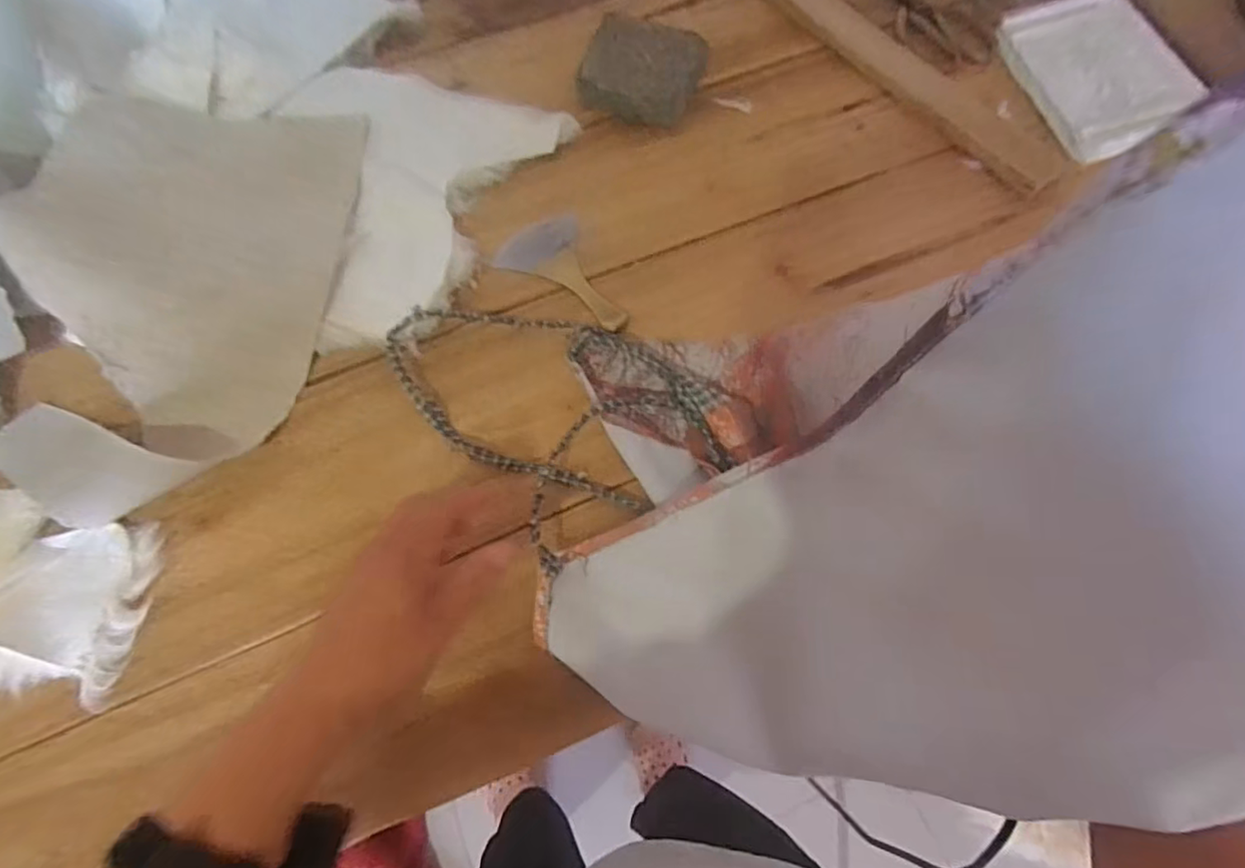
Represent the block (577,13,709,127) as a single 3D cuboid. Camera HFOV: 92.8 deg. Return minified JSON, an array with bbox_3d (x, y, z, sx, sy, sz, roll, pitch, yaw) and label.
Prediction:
[{"bbox_3d":[0.020,-0.373,0.605,0.111,0.031,0.107,19,71,9],"label":"block"}]

